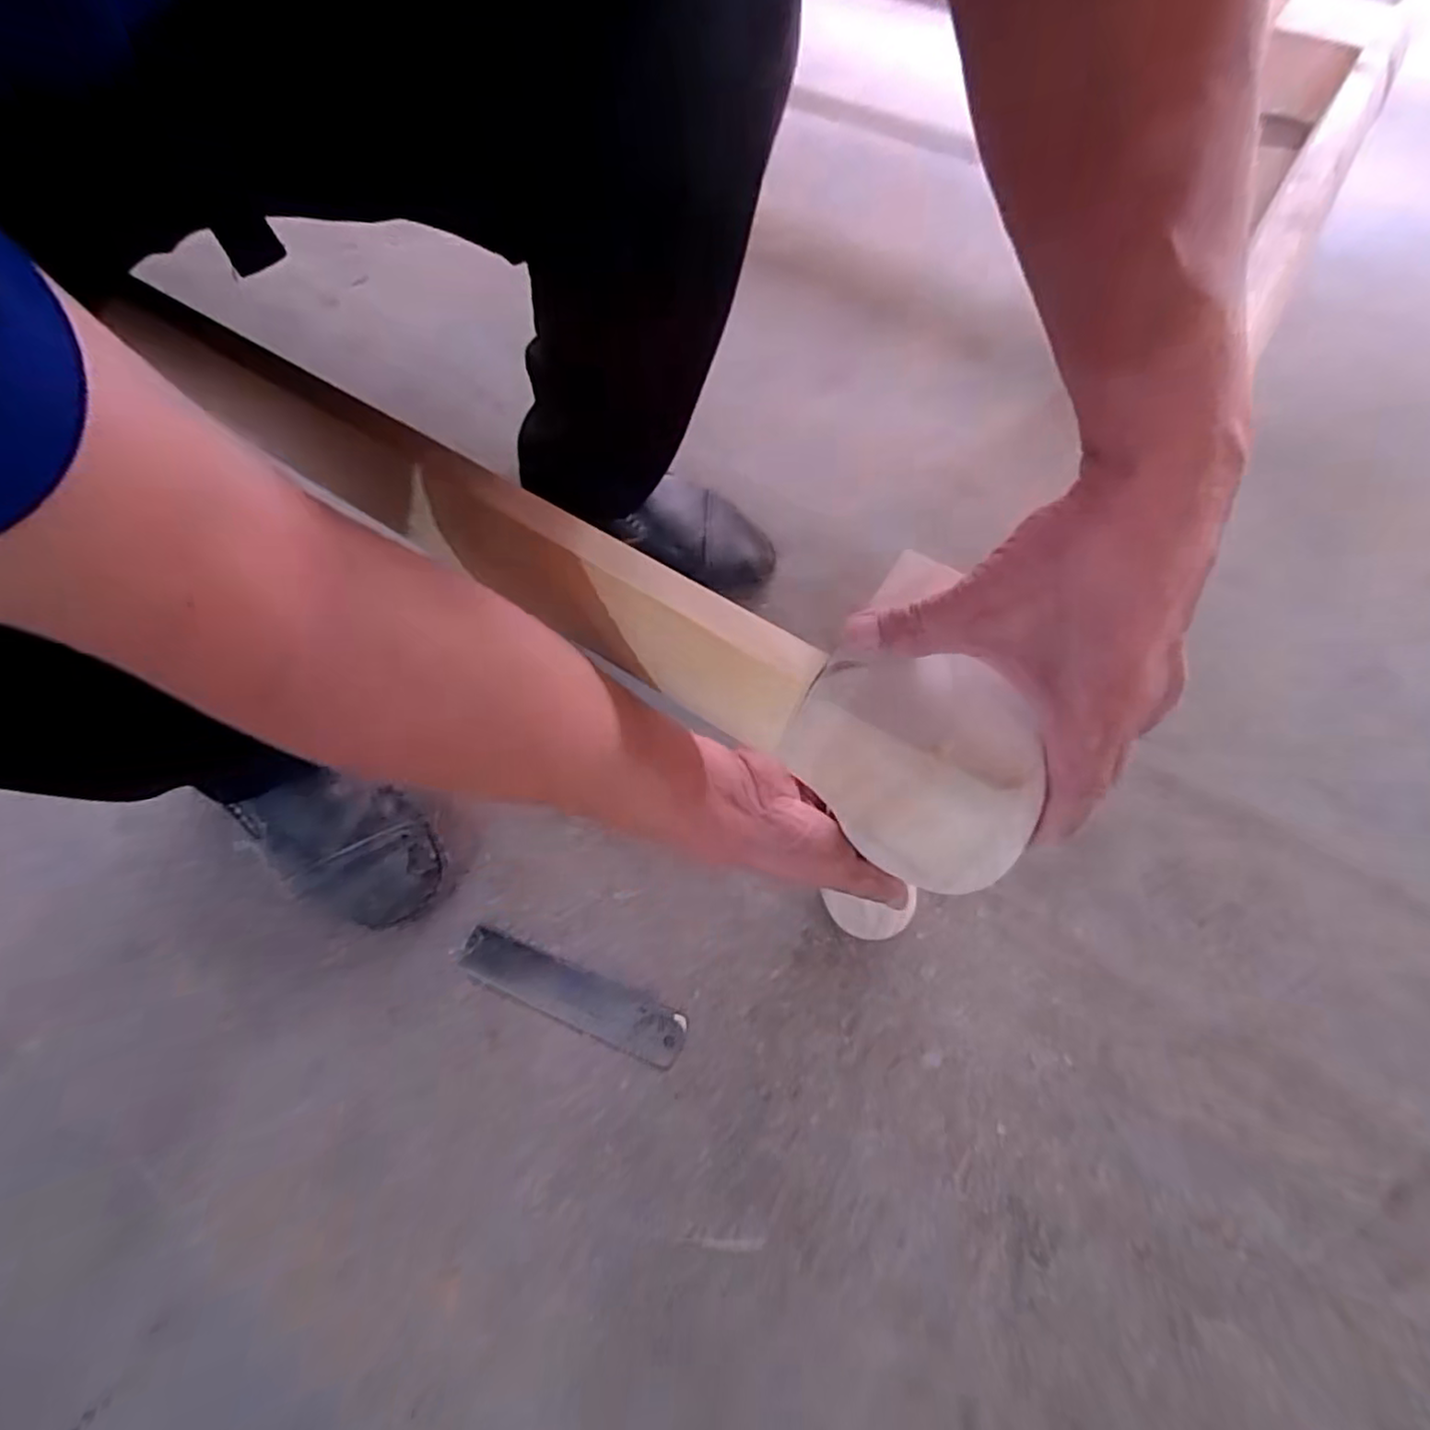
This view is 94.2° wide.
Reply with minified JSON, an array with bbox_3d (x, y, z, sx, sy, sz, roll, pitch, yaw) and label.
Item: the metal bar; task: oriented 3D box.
[{"bbox_3d":[-0.111,0.215,0.511,0.184,0.006,0.038,20,69,7],"label":"metal bar"}]

